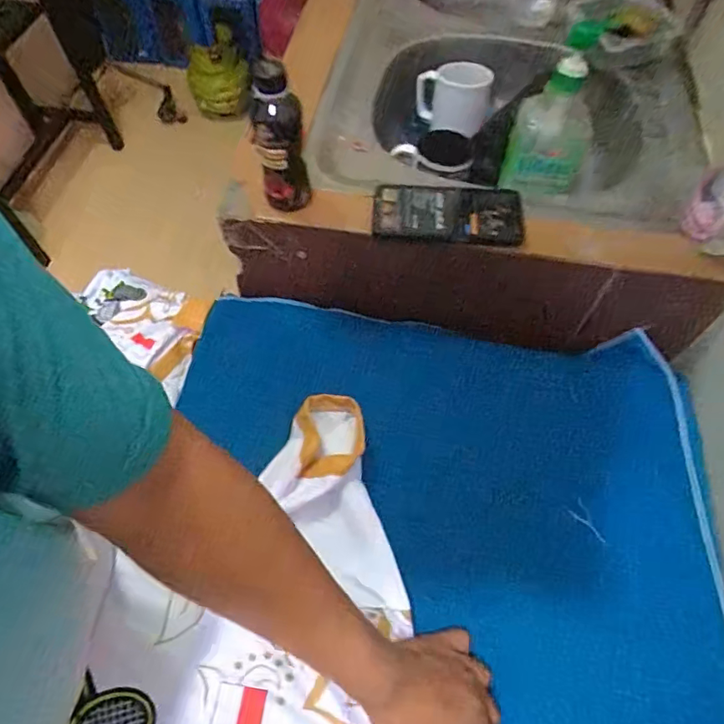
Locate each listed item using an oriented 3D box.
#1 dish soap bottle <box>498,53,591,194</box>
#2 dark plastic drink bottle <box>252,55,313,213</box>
[{"bbox_3d":[0.235,-0.278,0.630,0.101,0.151,0.069,17,61,8],"label":"dish soap bottle"},{"bbox_3d":[-0.081,-0.218,0.508,0.047,0.147,0.045,-24,64,-14],"label":"dark plastic drink bottle"}]

